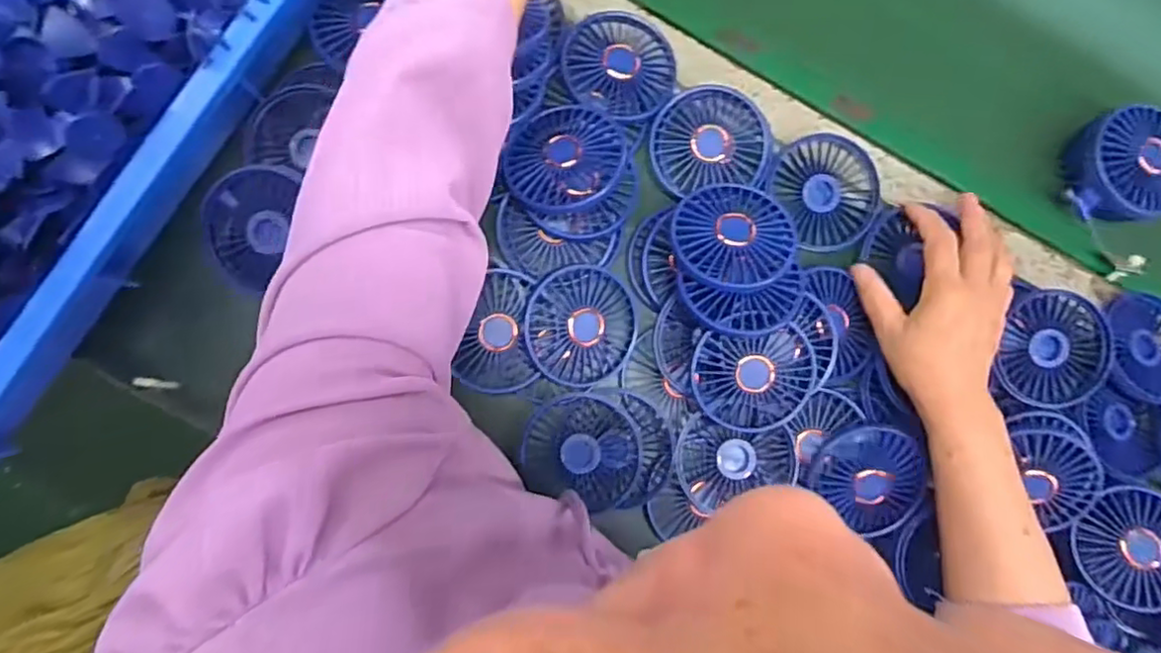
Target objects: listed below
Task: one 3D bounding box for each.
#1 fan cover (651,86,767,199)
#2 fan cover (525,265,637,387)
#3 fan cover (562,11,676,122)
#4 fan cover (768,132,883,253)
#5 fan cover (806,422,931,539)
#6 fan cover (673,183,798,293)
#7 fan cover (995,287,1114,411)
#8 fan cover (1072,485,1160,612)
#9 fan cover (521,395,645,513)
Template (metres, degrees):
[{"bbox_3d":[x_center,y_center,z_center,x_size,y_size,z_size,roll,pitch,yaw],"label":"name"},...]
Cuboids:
[{"bbox_3d":[0.099,-0.143,0.493,0.086,0.022,0.077,-9,87,-5],"label":"fan cover"},{"bbox_3d":[0.002,0.001,0.476,0.088,0.019,0.085,20,90,-29],"label":"fan cover"},{"bbox_3d":[0.031,-0.201,0.494,0.085,0.018,0.082,20,85,-3],"label":"fan cover"},{"bbox_3d":[0.196,-0.109,0.509,0.081,0.010,0.086,-36,89,-6],"label":"fan cover"},{"bbox_3d":[0.217,0.113,0.476,0.078,0.018,0.073,43,84,0],"label":"fan cover"},{"bbox_3d":[0.110,-0.066,0.459,0.086,0.014,0.083,17,67,5],"label":"fan cover"},{"bbox_3d":[0.371,0.018,0.501,0.077,0.016,0.090,14,85,-3],"label":"fan cover"},{"bbox_3d":[0.419,0.167,0.483,0.089,0.023,0.085,18,85,-3],"label":"fan cover"},{"bbox_3d":[0.003,0.093,0.483,0.086,0.013,0.080,13,85,-3],"label":"fan cover"}]

